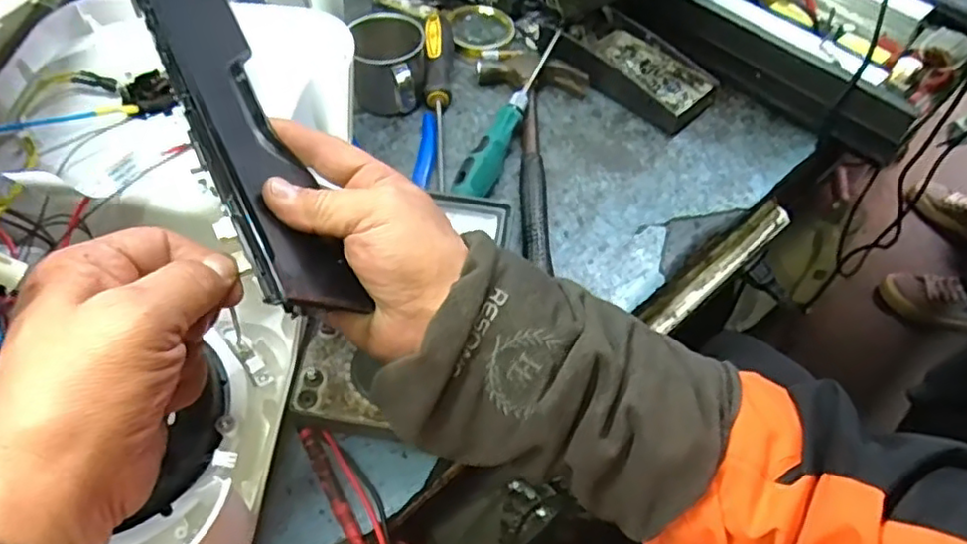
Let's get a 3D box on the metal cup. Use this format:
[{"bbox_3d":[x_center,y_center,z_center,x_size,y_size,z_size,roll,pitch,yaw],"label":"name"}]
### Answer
[{"bbox_3d":[-0.080,-0.177,0.565,0.061,0.065,0.075,-5,55,-4],"label":"metal cup"}]

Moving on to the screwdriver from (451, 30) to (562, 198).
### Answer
[{"bbox_3d":[0.024,-0.134,0.560,0.026,0.034,0.199,18,56,12],"label":"screwdriver"}]

